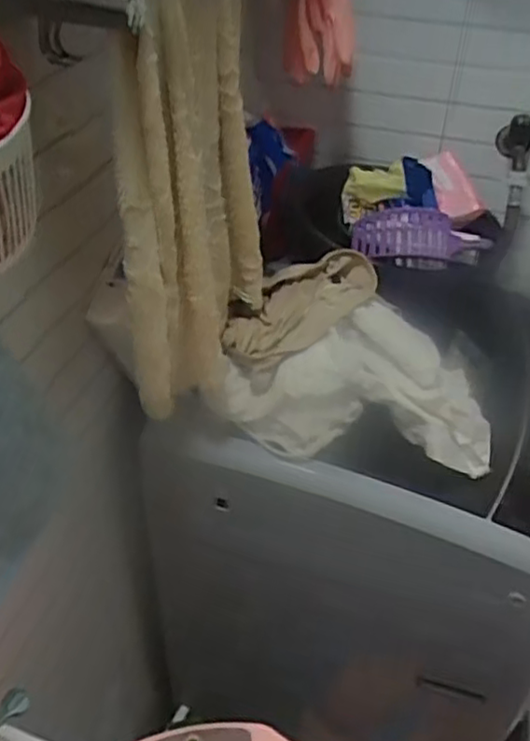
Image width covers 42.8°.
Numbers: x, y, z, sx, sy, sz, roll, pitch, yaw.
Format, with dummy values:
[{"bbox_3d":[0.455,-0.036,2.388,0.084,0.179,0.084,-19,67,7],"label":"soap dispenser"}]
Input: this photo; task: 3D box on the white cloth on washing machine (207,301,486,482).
[{"bbox_3d":[0.097,0.006,0.728,0.294,0.106,0.162,2,42,0],"label":"white cloth on washing machine"}]

